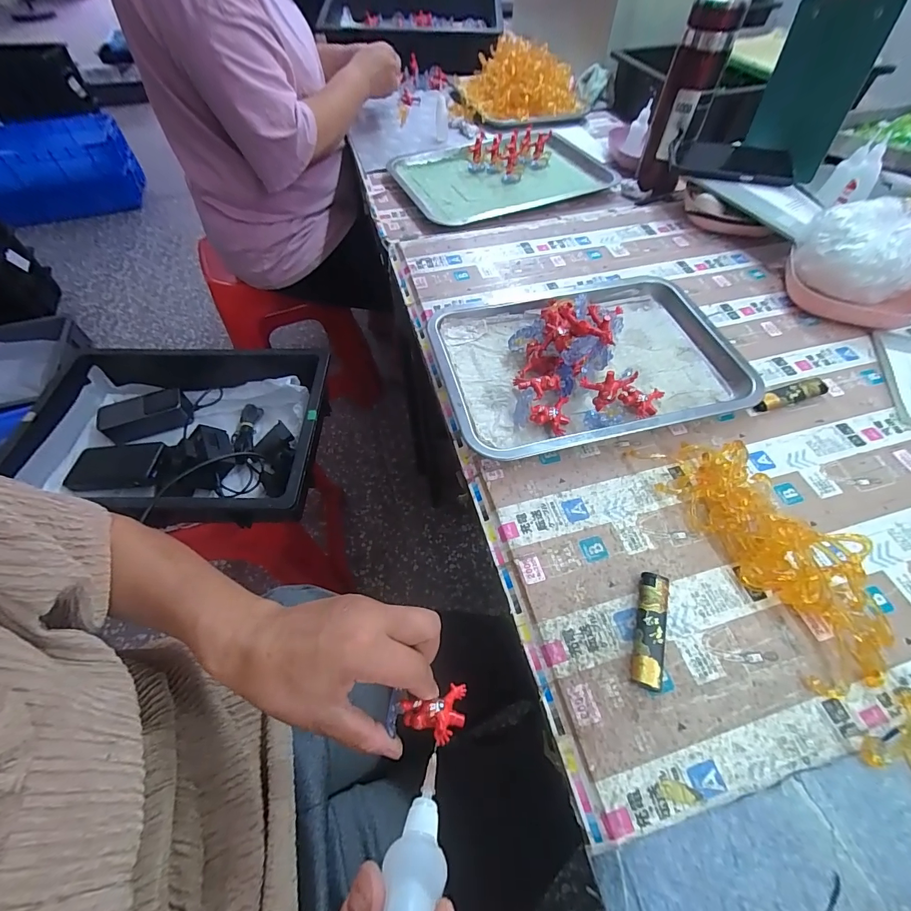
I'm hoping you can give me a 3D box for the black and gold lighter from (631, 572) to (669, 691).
[{"bbox_3d":[0.139,0.123,0.293,0.019,0.012,0.078,17,59,11],"label":"black and gold lighter"}]

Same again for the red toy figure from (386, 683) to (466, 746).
[{"bbox_3d":[-0.018,0.169,0.269,0.049,0.034,0.033,2,57,2],"label":"red toy figure"}]

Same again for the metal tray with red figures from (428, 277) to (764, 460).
[{"bbox_3d":[0.137,-0.118,0.423,0.310,0.057,0.226,-13,58,-8],"label":"metal tray with red figures"}]

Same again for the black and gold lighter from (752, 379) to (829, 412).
[{"bbox_3d":[0.343,-0.062,0.415,0.098,0.017,0.018,-17,59,-11],"label":"black and gold lighter"}]

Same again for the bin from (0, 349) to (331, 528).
[{"bbox_3d":[-0.453,-0.036,0.659,0.473,0.085,0.297,1,57,1],"label":"bin"}]

